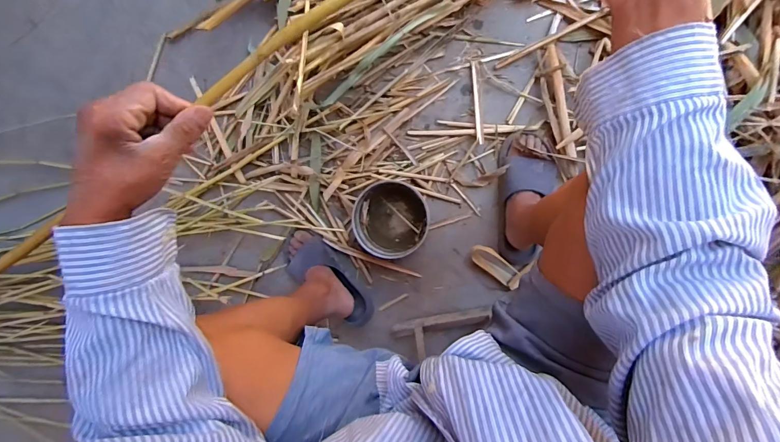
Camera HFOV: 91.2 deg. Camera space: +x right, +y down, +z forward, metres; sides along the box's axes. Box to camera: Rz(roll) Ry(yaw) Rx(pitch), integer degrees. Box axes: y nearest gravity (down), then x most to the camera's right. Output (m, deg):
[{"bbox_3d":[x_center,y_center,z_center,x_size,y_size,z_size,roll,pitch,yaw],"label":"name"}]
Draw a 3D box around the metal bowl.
[{"bbox_3d":[0.003,-0.005,0.828,0.160,0.074,0.162,7,93,4],"label":"metal bowl"}]

